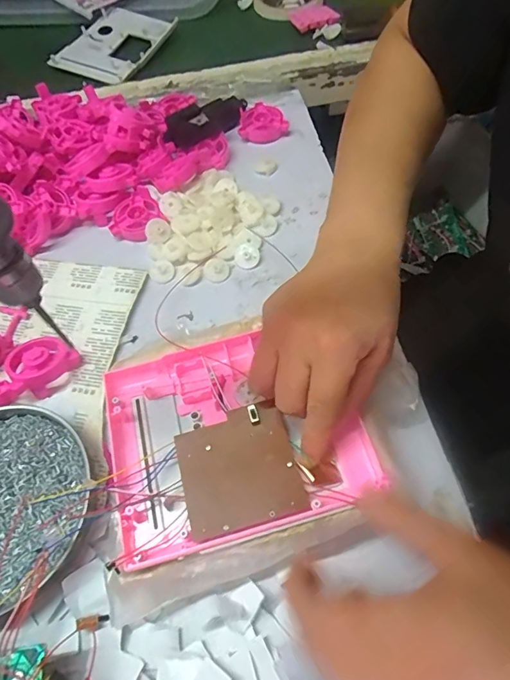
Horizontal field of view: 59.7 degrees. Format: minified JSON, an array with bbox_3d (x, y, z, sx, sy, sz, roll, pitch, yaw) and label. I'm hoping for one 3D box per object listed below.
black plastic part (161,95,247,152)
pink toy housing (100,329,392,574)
[{"bbox_3d":[-0.052,-0.243,0.490,0.104,0.020,0.038,-32,64,-16],"label":"black plastic part"},{"bbox_3d":[-0.019,0.068,0.311,0.170,0.045,0.134,-15,60,-7],"label":"pink toy housing"}]

